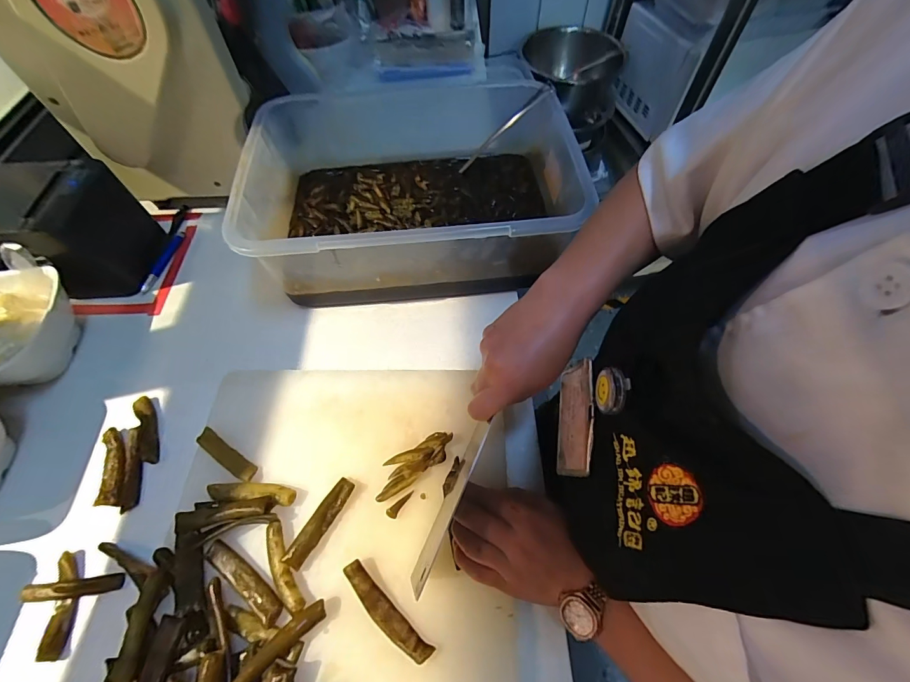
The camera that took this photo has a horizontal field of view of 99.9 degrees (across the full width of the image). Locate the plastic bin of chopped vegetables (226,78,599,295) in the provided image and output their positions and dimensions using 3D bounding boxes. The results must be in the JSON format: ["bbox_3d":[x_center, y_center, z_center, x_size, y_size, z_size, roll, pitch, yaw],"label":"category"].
[{"bbox_3d":[-0.051,-0.200,0.517,0.387,0.141,0.289,-5,61,-2],"label":"plastic bin of chopped vegetables"}]

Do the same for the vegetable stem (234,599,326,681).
[{"bbox_3d":[-0.145,0.249,0.304,0.016,0.010,0.092,40,55,21],"label":"vegetable stem"}]

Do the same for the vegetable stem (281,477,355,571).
[{"bbox_3d":[-0.125,0.168,0.356,0.018,0.016,0.082,27,64,15],"label":"vegetable stem"}]

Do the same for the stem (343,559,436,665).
[{"bbox_3d":[-0.060,0.231,0.325,0.097,0.011,0.021,38,68,20],"label":"stem"}]

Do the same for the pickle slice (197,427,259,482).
[{"bbox_3d":[-0.238,0.119,0.398,0.079,0.004,0.018,30,65,17],"label":"pickle slice"}]

